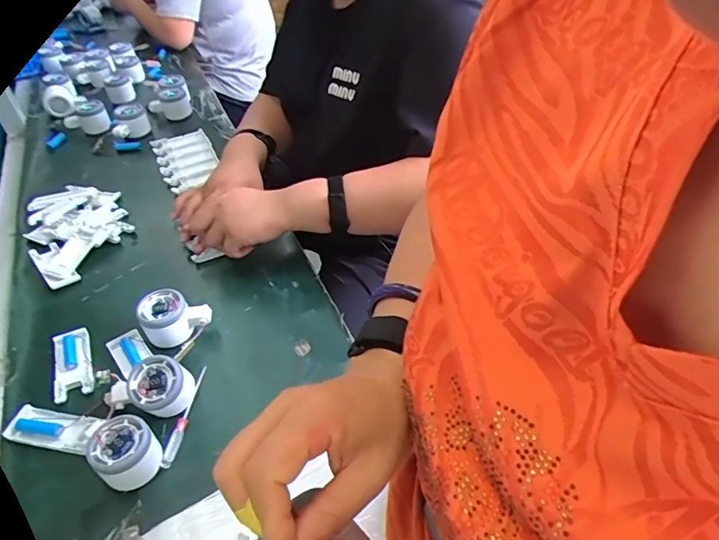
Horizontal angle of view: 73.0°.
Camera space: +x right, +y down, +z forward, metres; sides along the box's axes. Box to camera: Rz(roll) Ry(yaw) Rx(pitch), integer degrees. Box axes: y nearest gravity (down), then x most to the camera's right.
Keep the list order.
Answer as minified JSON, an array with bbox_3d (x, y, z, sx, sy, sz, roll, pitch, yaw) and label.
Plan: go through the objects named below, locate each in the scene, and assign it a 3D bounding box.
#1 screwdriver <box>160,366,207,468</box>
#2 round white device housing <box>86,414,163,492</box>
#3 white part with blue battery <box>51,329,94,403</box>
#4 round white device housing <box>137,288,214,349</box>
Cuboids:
[{"bbox_3d":[-0.194,0.160,0.544,0.012,0.008,0.122,3,44,7],"label":"screwdriver"},{"bbox_3d":[-0.233,0.186,0.489,0.061,0.049,0.059,30,53,30],"label":"round white device housing"},{"bbox_3d":[-0.349,0.110,0.589,0.046,0.016,0.097,-21,46,-18],"label":"white part with blue battery"},{"bbox_3d":[-0.233,0.060,0.617,0.082,0.056,0.055,-22,47,-19],"label":"round white device housing"}]

